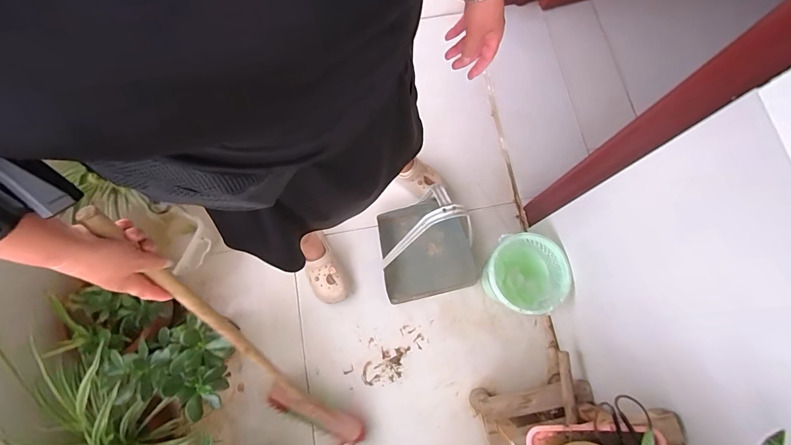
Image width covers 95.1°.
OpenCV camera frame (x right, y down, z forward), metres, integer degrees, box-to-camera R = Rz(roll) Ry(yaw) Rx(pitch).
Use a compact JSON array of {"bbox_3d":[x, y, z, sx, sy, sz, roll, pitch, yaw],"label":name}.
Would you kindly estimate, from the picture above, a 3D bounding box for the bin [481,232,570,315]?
[{"bbox_3d":[0.363,0.170,1.110,0.221,0.259,0.216,0,74,-2],"label":"bin"}]

